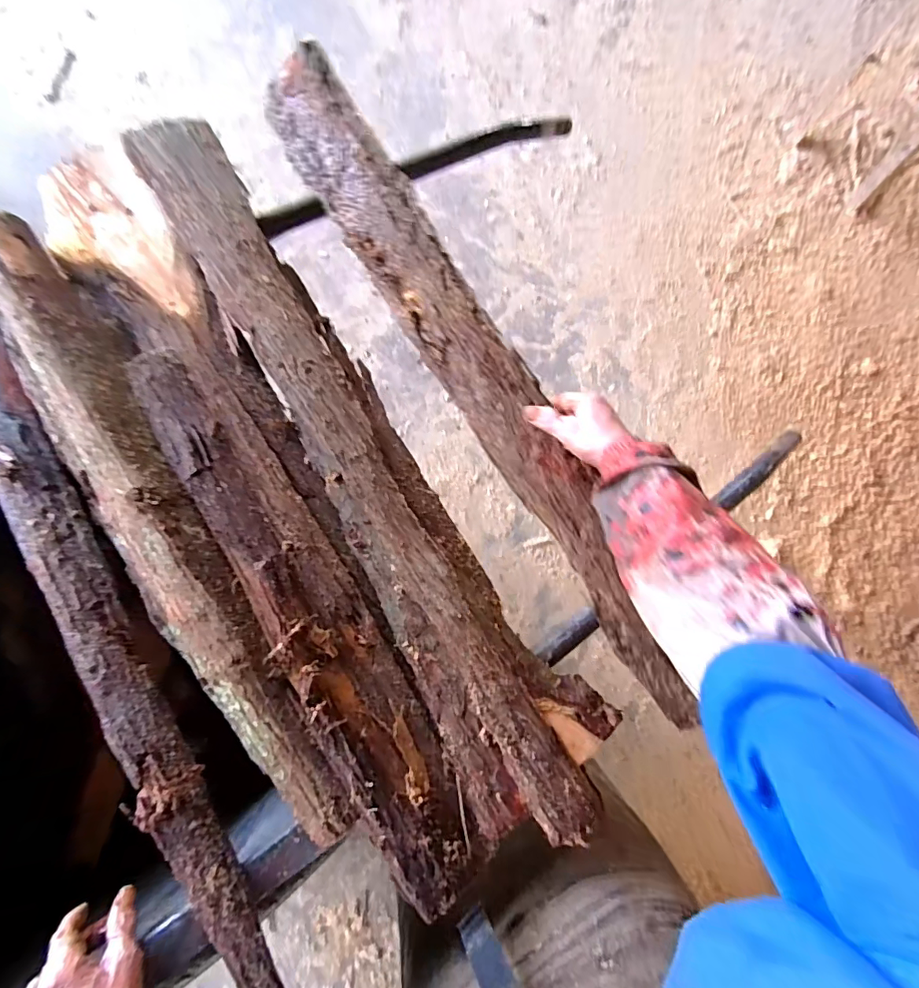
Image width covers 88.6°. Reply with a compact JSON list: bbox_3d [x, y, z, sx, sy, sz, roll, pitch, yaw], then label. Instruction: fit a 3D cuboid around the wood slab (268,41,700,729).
[{"bbox_3d":[0.017,-0.158,0.598,0.100,0.058,0.944,-30,86,-7],"label":"wood slab"}]

